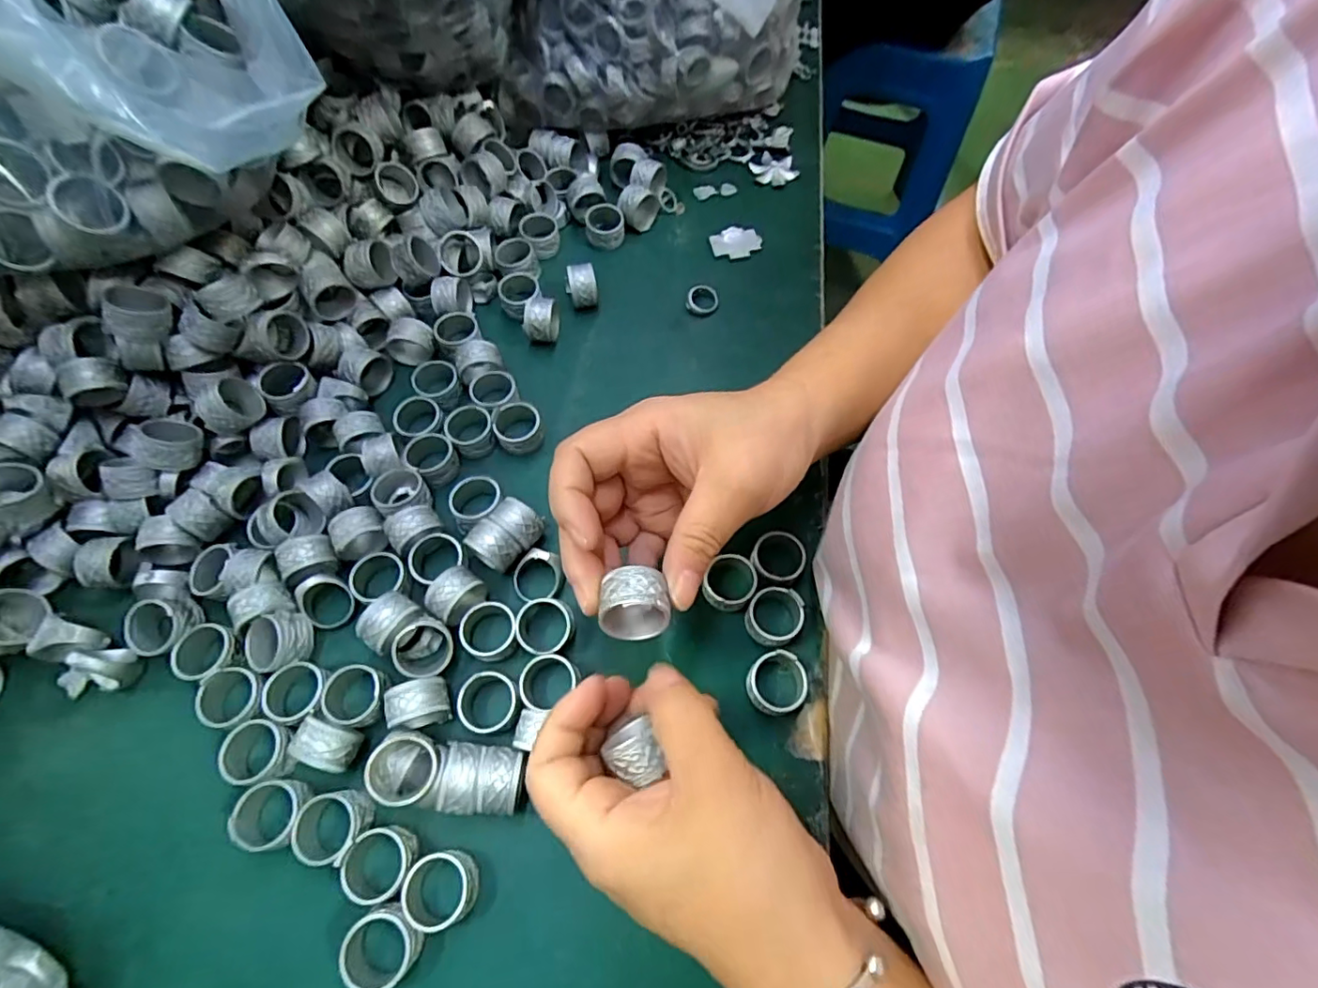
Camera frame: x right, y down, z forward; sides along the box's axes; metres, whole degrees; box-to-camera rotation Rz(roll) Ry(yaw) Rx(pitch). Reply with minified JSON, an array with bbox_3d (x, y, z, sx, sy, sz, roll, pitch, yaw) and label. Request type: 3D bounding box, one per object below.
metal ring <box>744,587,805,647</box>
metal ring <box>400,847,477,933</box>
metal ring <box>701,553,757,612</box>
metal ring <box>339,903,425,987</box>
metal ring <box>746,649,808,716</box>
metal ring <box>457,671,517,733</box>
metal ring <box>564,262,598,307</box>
[{"bbox_3d":[0.059,0.063,0.294,0.028,0.018,0.027,0,64,0],"label":"metal ring"},{"bbox_3d":[-0.093,0.168,0.243,0.028,0.018,0.026,0,64,0],"label":"metal ring"},{"bbox_3d":[0.037,0.047,0.300,0.027,0.019,0.027,0,64,0],"label":"metal ring"},{"bbox_3d":[-0.113,0.185,0.234,0.027,0.017,0.028,0,64,0],"label":"metal ring"},{"bbox_3d":[0.057,0.093,0.280,0.029,0.018,0.029,0,64,0],"label":"metal ring"},{"bbox_3d":[-0.081,0.100,0.276,0.027,0.014,0.027,0,64,0],"label":"metal ring"},{"bbox_3d":[-0.052,-0.141,0.383,0.017,0.029,0.029,-17,66,-8],"label":"metal ring"}]

